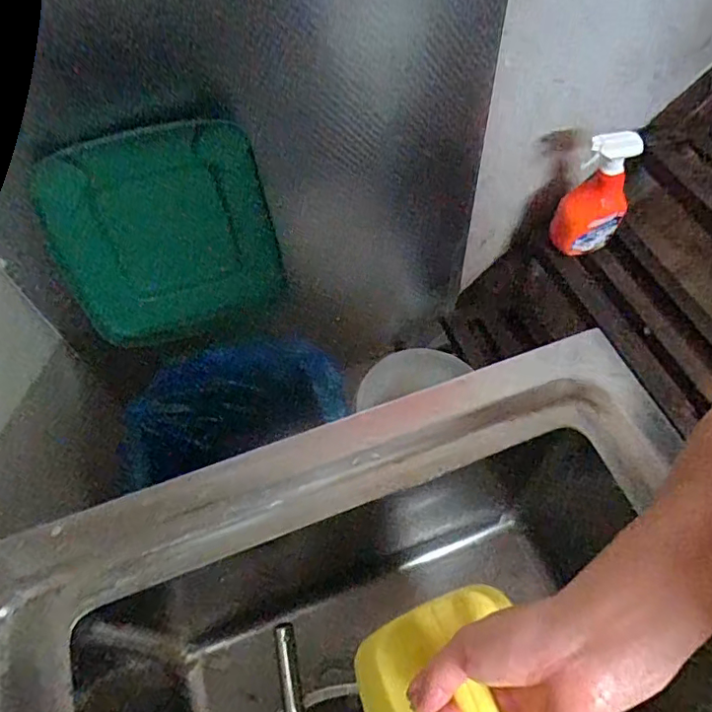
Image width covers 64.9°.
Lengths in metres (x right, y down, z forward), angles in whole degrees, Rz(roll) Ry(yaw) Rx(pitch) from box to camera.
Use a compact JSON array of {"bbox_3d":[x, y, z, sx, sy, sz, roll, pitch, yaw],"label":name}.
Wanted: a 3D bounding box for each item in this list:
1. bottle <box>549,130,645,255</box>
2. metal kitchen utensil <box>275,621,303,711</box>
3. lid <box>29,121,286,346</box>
[{"bbox_3d":[0.449,-0.293,1.036,0.126,0.253,0.050,-1,57,4],"label":"bottle"},{"bbox_3d":[-0.062,0.367,0.554,0.020,0.018,0.190,-6,81,-3],"label":"metal kitchen utensil"},{"bbox_3d":[-0.280,-0.172,0.853,0.318,0.324,0.058,-14,31,-3],"label":"lid"}]

